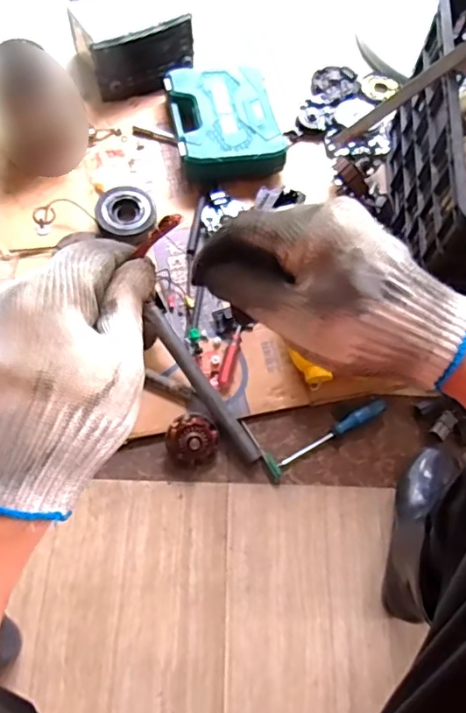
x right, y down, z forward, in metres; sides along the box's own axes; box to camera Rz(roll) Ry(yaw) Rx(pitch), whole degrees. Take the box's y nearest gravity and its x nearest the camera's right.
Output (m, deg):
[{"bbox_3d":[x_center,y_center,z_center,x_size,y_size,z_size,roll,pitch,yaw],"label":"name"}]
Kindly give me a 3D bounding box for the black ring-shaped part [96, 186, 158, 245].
[{"bbox_3d":[-0.182,-0.243,0.937,0.097,0.040,0.098,2,67,-4],"label":"black ring-shaped part"}]

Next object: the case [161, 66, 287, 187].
[{"bbox_3d":[-0.017,-0.439,1.018,0.188,0.061,0.232,-9,68,-8],"label":"case"}]

